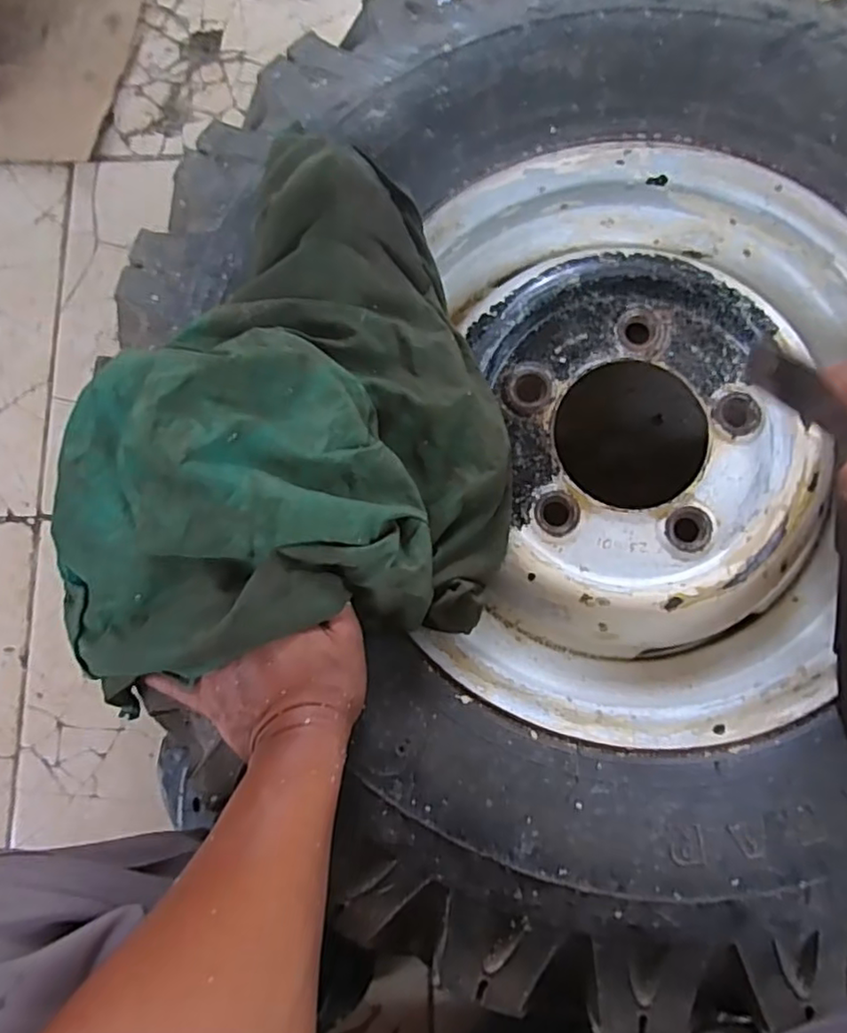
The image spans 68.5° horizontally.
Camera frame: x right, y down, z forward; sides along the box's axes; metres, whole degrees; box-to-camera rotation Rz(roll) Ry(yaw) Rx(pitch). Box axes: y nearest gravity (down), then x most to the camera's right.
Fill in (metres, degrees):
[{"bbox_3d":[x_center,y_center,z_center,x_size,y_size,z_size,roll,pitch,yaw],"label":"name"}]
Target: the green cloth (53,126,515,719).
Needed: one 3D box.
[{"bbox_3d":[-0.100,-0.072,0.397,0.279,0.098,0.314,-15,82,0],"label":"green cloth"}]

